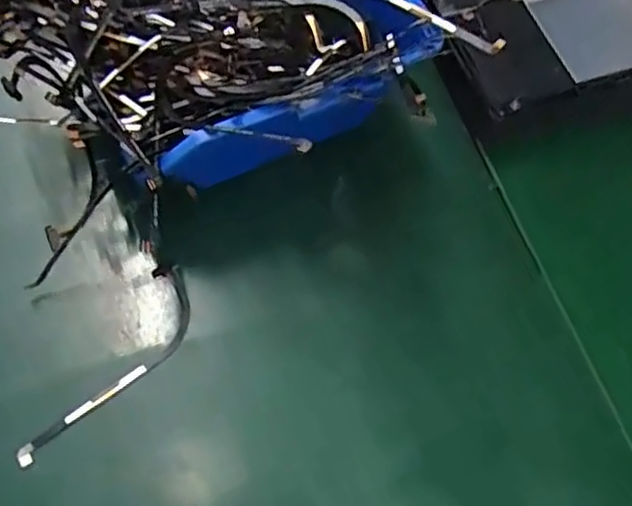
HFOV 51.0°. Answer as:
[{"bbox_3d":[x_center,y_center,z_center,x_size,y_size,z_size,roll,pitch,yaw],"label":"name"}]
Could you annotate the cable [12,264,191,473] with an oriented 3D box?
[{"bbox_3d":[-0.071,0.042,0.242,0.025,0.005,0.086,29,65,7],"label":"cable"}]

